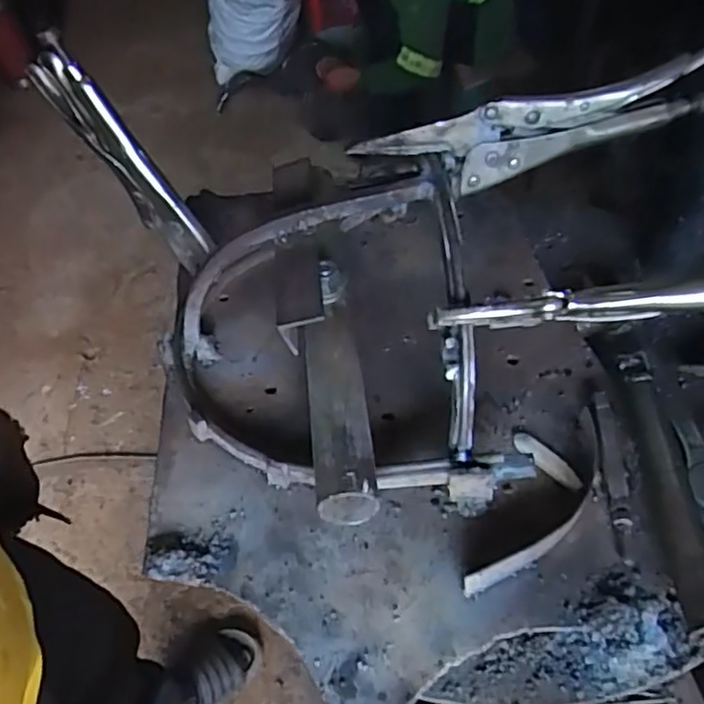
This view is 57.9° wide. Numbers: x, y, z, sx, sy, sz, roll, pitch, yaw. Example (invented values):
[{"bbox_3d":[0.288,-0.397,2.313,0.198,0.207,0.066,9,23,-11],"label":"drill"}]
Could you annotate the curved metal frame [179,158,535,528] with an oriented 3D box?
[{"bbox_3d":[-0.011,-0.005,0.364,0.193,0.112,0.183,-14,50,-5],"label":"curved metal frame"}]

